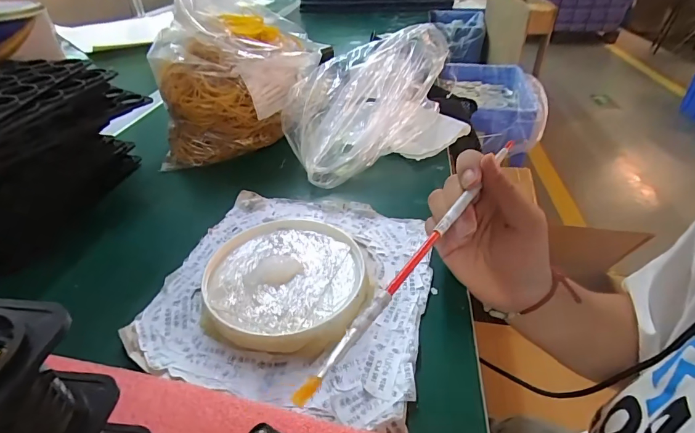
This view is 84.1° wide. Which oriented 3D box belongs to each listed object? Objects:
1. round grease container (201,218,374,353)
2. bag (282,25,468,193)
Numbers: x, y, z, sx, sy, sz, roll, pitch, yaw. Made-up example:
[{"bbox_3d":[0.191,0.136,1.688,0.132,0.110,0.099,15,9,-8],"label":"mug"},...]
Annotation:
[{"bbox_3d":[-0.044,0.046,0.294,0.118,0.018,0.118,1,35,-1],"label":"round grease container"},{"bbox_3d":[0.037,-0.138,0.463,0.229,0.121,0.138,-17,40,-20],"label":"bag"}]

